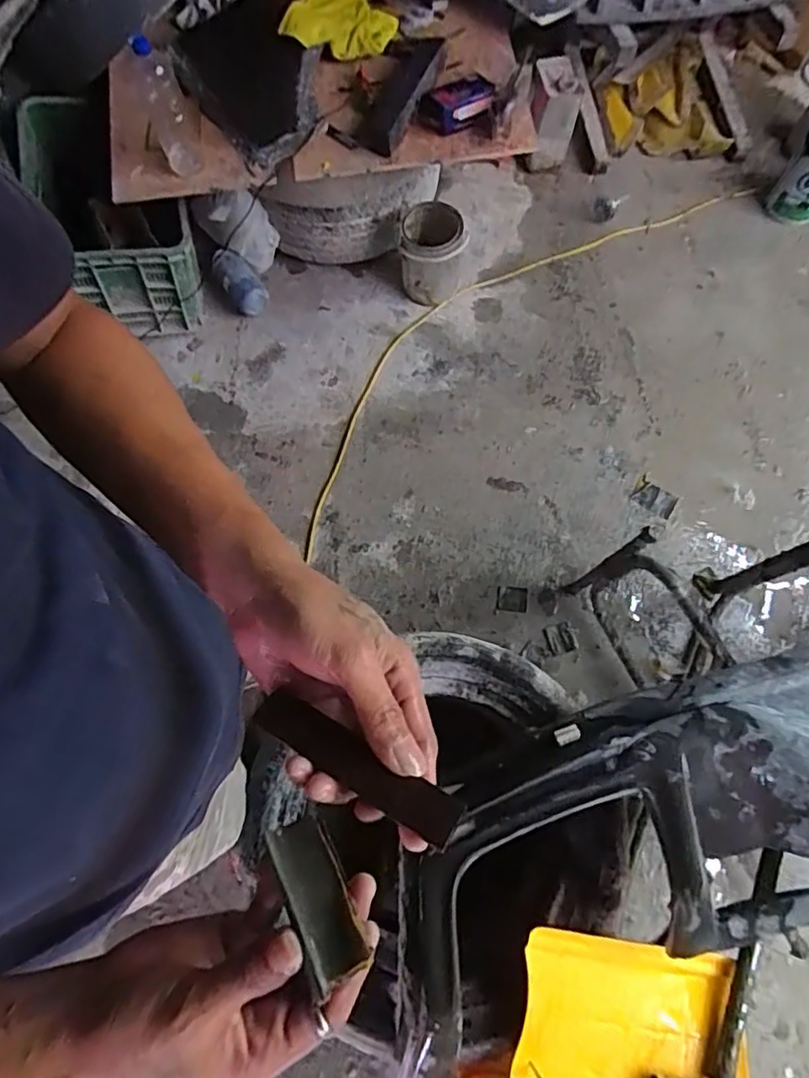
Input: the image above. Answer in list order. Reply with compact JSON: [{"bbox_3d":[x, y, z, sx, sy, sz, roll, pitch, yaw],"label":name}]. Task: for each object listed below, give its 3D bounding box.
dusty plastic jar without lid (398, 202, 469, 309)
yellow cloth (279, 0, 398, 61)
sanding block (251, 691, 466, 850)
[{"bbox_3d":[0.075,-0.771,1.587,0.173,0.184,0.178,0,75,1],"label":"dusty plastic jar without lid"},{"bbox_3d":[-0.154,-1.265,1.431,0.221,0.082,0.228,19,74,5],"label":"yellow cloth"},{"bbox_3d":[-0.026,0.112,0.294,0.116,0.004,0.022,24,61,21],"label":"sanding block"}]

